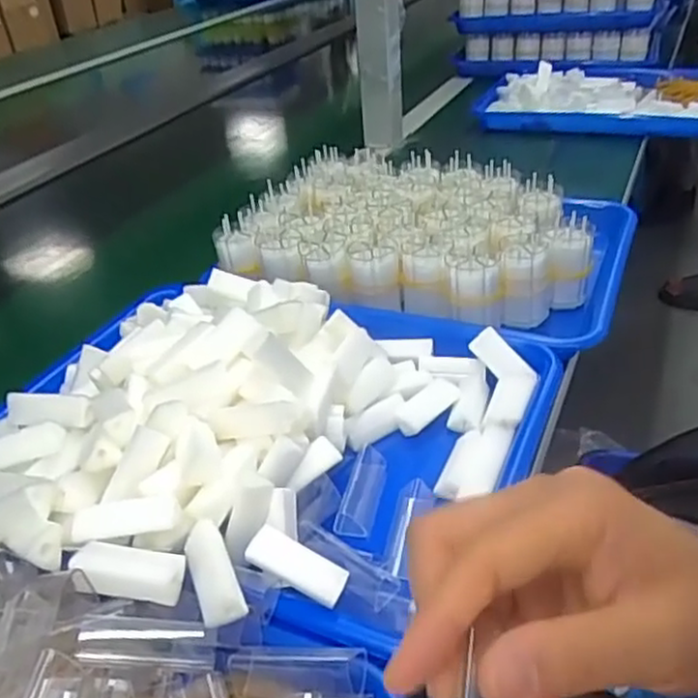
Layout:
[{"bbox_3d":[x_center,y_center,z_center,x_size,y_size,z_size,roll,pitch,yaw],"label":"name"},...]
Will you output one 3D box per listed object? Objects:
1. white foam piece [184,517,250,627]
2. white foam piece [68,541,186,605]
[{"bbox_3d":[-0.059,0.096,0.305,0.018,0.010,0.048,-18,36,-17],"label":"white foam piece"},{"bbox_3d":[-0.092,0.094,0.299,0.045,0.017,0.017,3,35,12],"label":"white foam piece"}]

